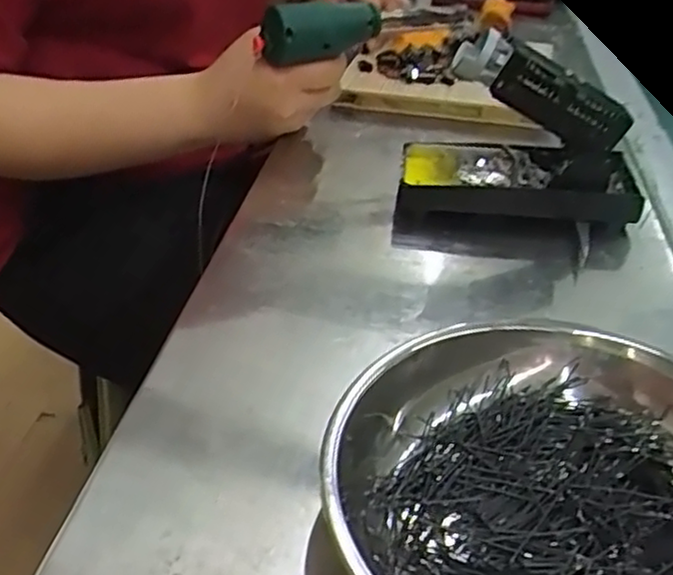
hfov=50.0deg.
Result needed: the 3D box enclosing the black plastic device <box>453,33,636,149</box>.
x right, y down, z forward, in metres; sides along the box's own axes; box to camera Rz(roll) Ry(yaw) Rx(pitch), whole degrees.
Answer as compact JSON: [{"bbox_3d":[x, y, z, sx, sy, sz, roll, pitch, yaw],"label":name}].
[{"bbox_3d":[0.146,-0.138,0.508,0.132,0.044,0.025,24,33,-13],"label":"black plastic device"}]

